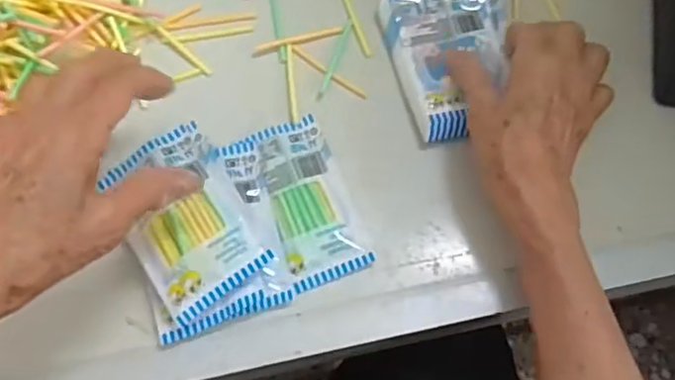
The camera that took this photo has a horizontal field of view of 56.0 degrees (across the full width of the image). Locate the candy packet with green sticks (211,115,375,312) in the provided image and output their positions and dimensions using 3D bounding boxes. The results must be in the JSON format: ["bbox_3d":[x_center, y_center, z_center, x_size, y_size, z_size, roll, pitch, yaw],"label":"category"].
[{"bbox_3d":[-0.031,0.010,0.387,0.074,0.012,0.102,-20,72,-9],"label":"candy packet with green sticks"}]

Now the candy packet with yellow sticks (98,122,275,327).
[{"bbox_3d":[-0.089,0.016,0.365,0.065,0.015,0.104,-29,74,-11],"label":"candy packet with yellow sticks"}]

